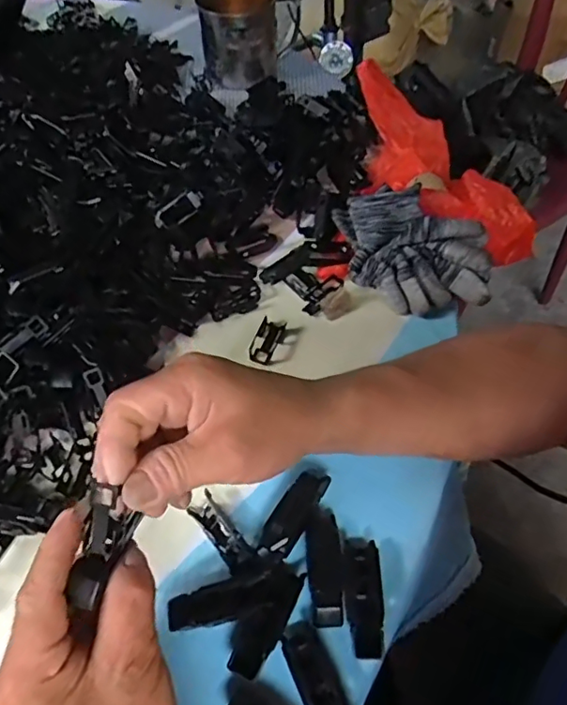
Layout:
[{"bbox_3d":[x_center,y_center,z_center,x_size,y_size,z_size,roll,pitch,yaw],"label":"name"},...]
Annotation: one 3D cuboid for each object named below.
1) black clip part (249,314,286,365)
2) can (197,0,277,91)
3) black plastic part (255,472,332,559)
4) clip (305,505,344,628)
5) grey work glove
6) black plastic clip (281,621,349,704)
[{"bbox_3d":[-0.013,-0.011,0.442,0.020,0.006,0.042,18,58,13],"label":"black clip part"},{"bbox_3d":[-0.054,-0.377,0.647,0.090,0.087,0.087,-3,56,-1],"label":"can"},{"bbox_3d":[0.007,0.107,0.366,0.023,0.013,0.063,27,61,18],"label":"black plastic part"},{"bbox_3d":[0.027,0.138,0.352,0.023,0.009,0.072,-2,56,0],"label":"clip"},{"bbox_3d":[0.111,-0.091,0.463,0.113,0.051,0.113,-6,56,-2],"label":"grey work glove"},{"bbox_3d":[0.021,0.192,0.312,0.022,0.008,0.070,-22,59,-13],"label":"black plastic clip"}]

